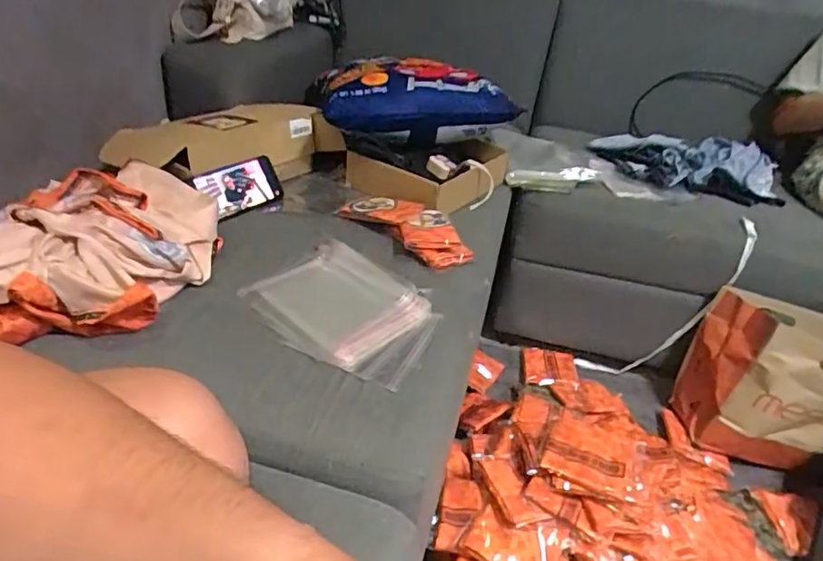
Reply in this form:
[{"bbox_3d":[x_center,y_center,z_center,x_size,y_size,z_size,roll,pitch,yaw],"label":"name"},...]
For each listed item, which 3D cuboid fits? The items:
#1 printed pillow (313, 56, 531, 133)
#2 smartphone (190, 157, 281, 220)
[{"bbox_3d":[0.005,-0.358,1.032,0.362,0.091,0.194,-3,36,-14],"label":"printed pillow"},{"bbox_3d":[-0.280,-0.150,0.879,0.142,0.079,0.016,-29,20,-39],"label":"smartphone"}]

